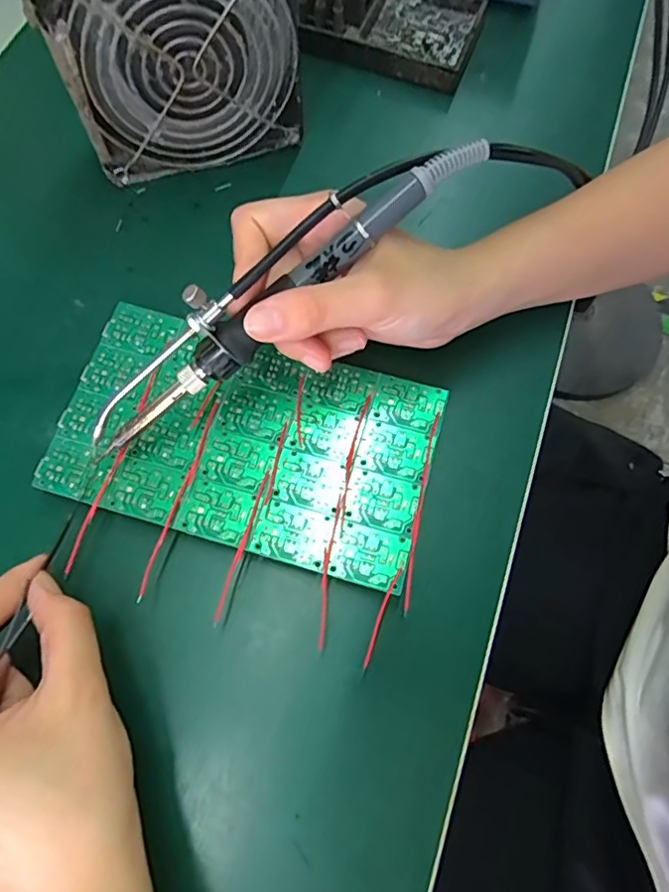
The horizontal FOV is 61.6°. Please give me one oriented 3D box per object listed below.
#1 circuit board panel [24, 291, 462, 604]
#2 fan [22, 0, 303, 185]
[{"bbox_3d":[-0.041,-0.004,0.267,0.172,0.004,0.100,16,71,4],"label":"circuit board panel"},{"bbox_3d":[-0.077,-0.207,0.291,0.126,0.122,0.041,-17,71,-7],"label":"fan"}]

